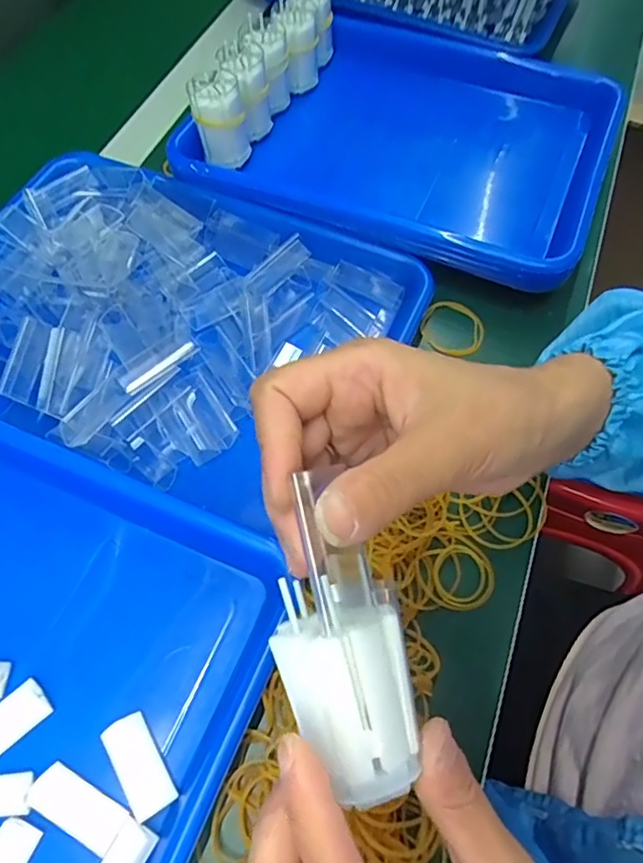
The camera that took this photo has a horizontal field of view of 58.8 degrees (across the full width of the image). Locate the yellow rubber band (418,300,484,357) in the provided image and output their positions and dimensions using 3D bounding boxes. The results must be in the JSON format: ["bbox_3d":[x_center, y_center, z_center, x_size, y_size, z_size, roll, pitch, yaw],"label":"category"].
[{"bbox_3d":[0.098,-0.078,0.426,0.047,0.009,0.051,0,62,0],"label":"yellow rubber band"}]

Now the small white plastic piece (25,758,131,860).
[{"bbox_3d":[-0.118,0.182,0.276,0.047,0.005,0.020,27,65,14],"label":"small white plastic piece"}]

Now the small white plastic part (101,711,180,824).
[{"bbox_3d":[-0.091,0.166,0.285,0.021,0.007,0.046,-30,66,-15],"label":"small white plastic part"}]

